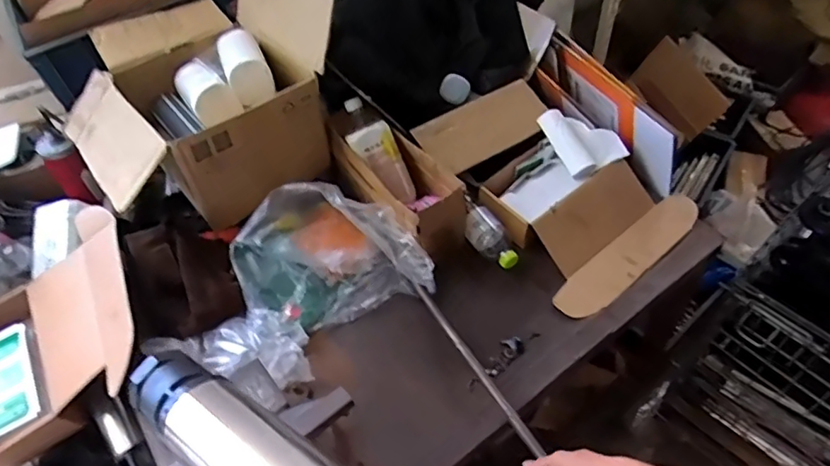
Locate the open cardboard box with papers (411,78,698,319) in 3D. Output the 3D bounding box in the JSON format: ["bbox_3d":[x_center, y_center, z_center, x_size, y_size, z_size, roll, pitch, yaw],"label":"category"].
[{"bbox_3d":[0.265,-0.104,1.011,0.342,0.163,0.444,-28,52,-19],"label":"open cardboard box with papers"}]

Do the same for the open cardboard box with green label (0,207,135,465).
[{"bbox_3d":[-0.578,0.174,0.867,0.307,0.165,0.325,-22,51,-15],"label":"open cardboard box with green label"}]

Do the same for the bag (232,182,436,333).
[{"bbox_3d":[-0.144,0.028,0.908,0.289,0.169,0.220,-21,50,-13],"label":"bag"}]

